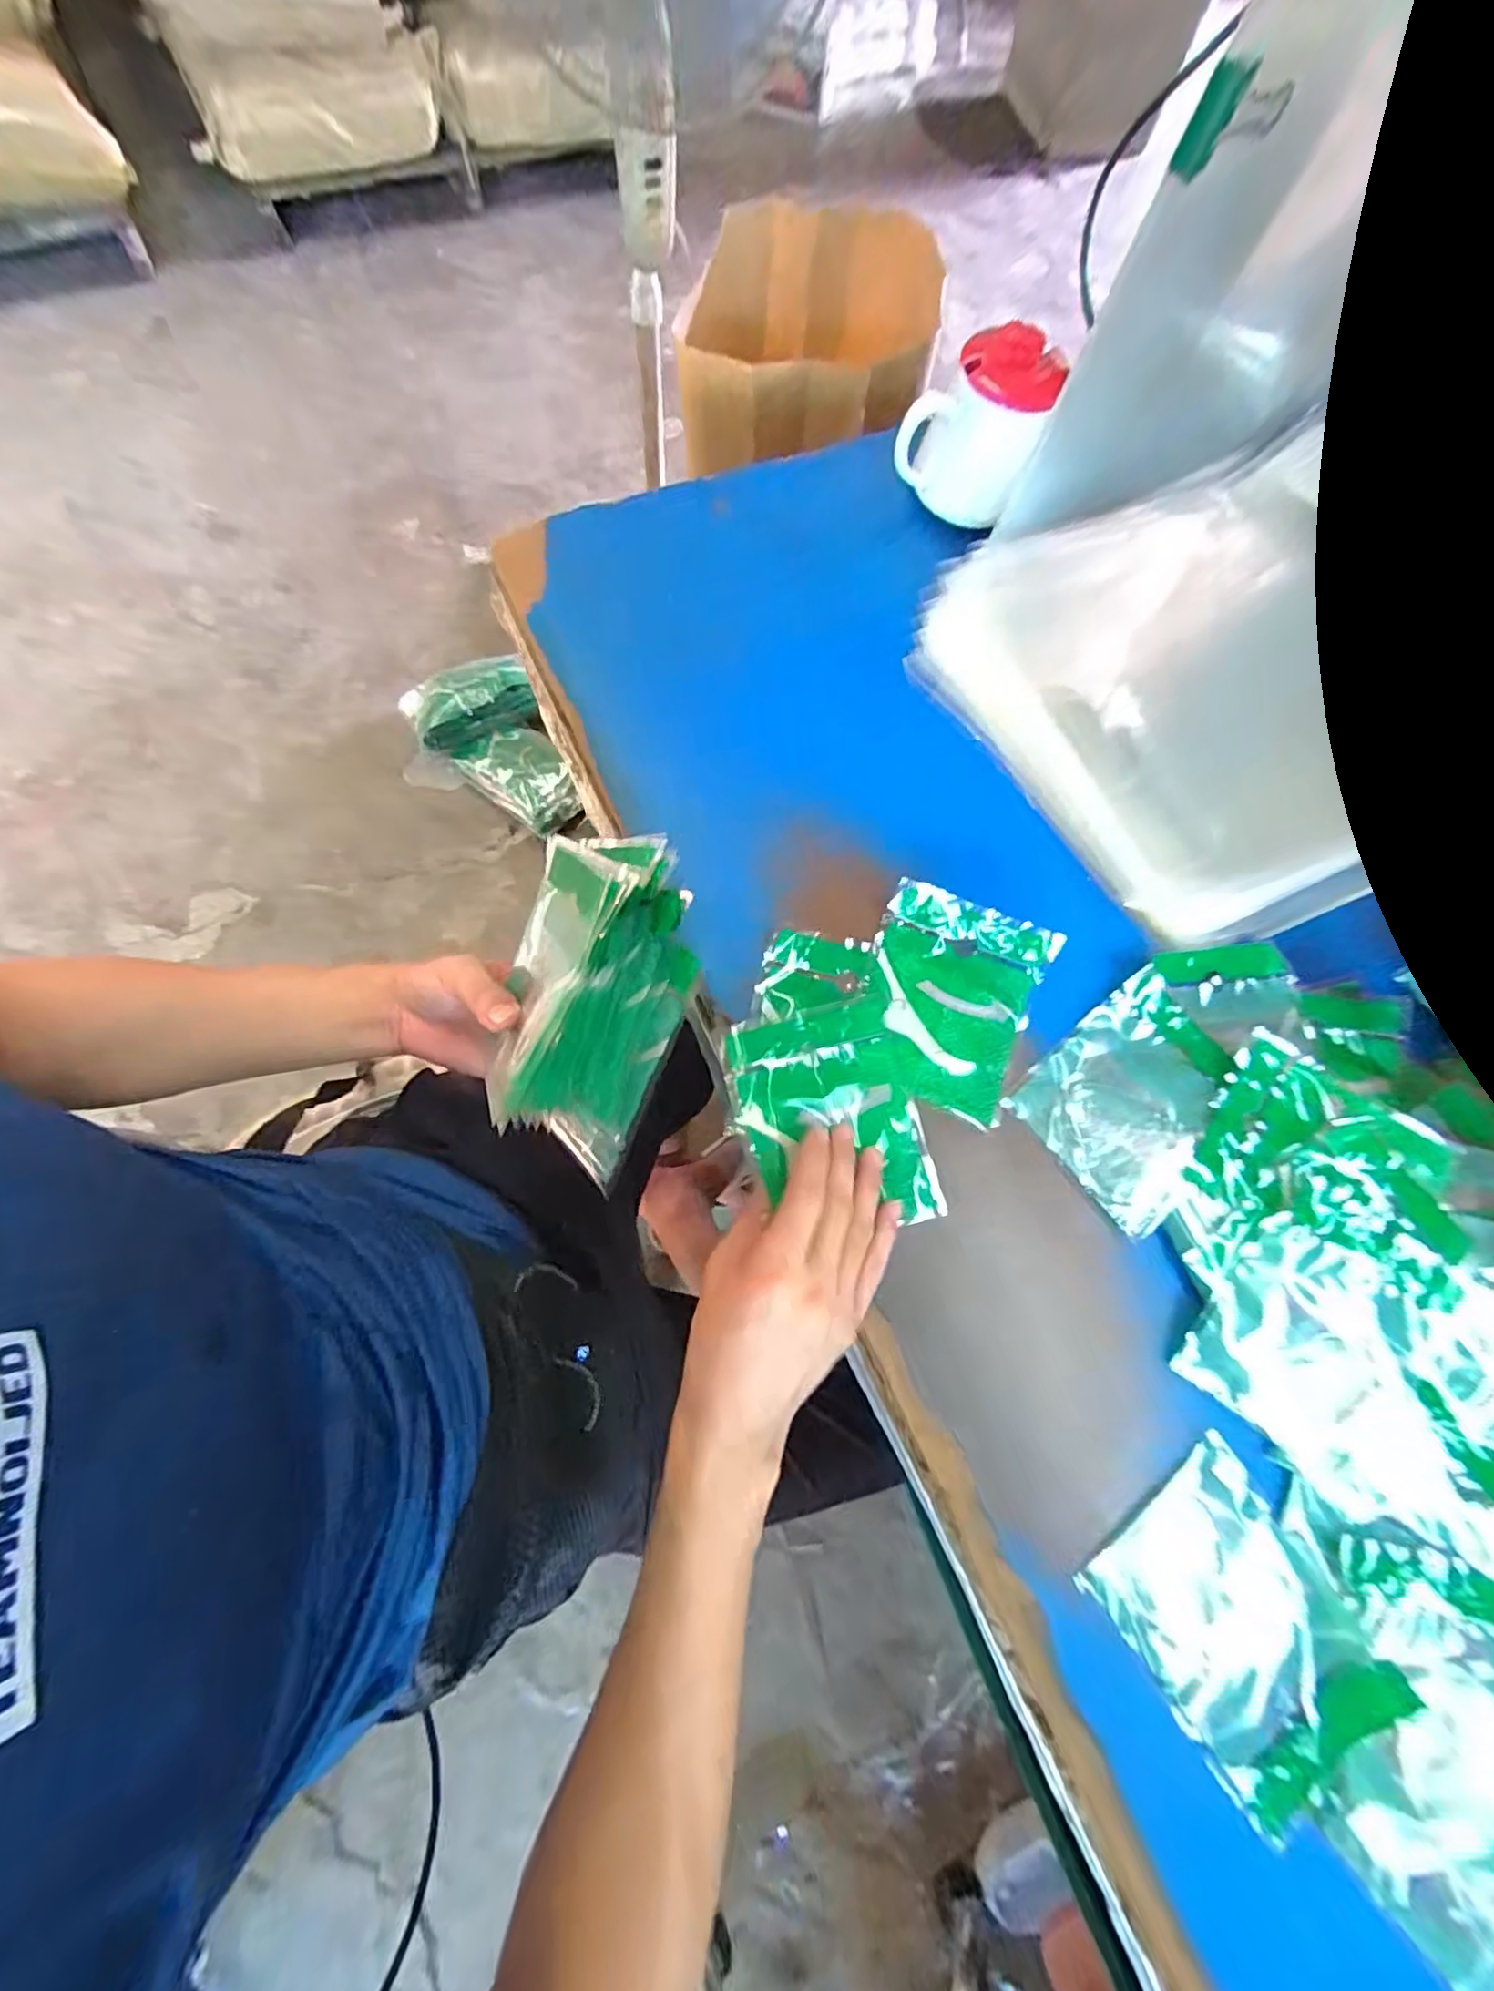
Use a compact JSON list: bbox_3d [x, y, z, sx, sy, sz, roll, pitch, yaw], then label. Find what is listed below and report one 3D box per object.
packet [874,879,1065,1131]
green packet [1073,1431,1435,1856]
[{"bbox_3d":[0.128,0.004,0.403,0.106,0.022,0.129,22,73,2],"label":"packet"},{"bbox_3d":[0.259,0.331,0.324,0.105,0.011,0.138,-33,78,-13],"label":"green packet"}]

